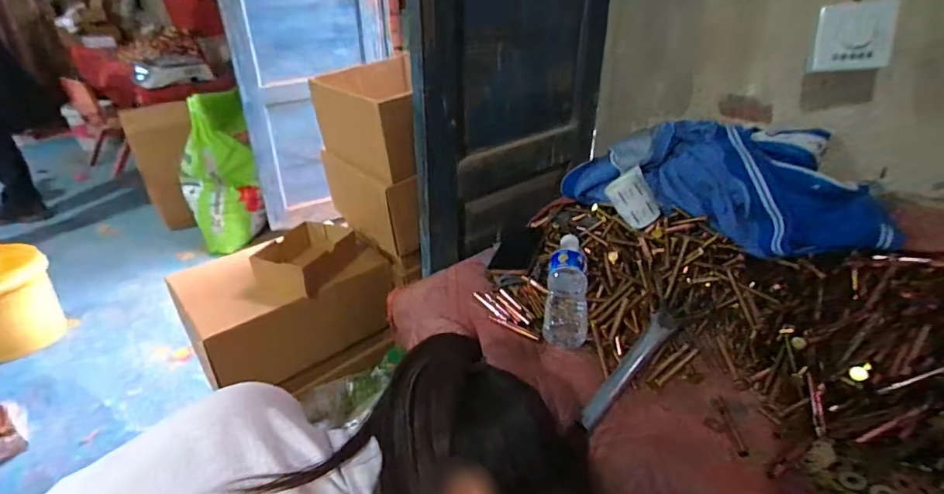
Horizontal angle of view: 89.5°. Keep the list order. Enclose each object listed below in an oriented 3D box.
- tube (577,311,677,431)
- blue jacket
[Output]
[{"bbox_3d":[0.208,0.163,0.644,0.031,0.032,0.212,27,53,38],"label":"tube"},{"bbox_3d":[0.430,-0.124,0.851,0.510,0.164,0.184,24,37,36],"label":"blue jacket"}]

